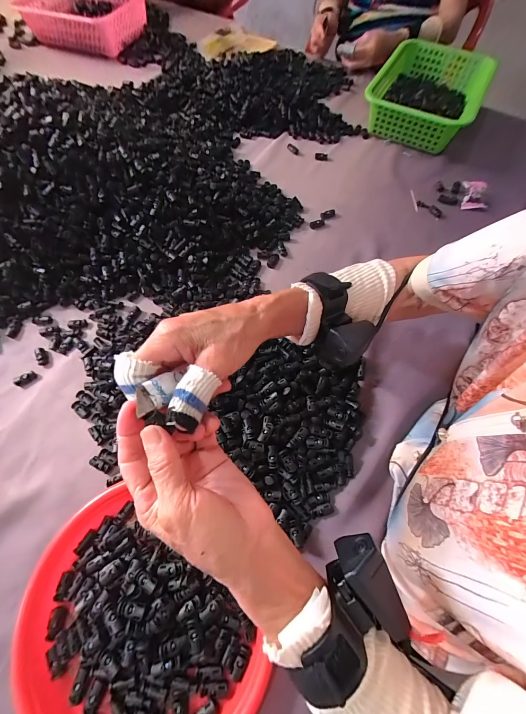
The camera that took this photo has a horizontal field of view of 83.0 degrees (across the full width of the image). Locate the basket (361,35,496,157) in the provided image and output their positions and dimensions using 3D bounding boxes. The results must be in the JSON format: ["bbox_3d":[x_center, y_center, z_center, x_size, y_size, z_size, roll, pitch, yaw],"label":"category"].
[{"bbox_3d":[0.381,-0.605,0.687,0.217,0.083,0.332,27,67,11],"label":"basket"}]

